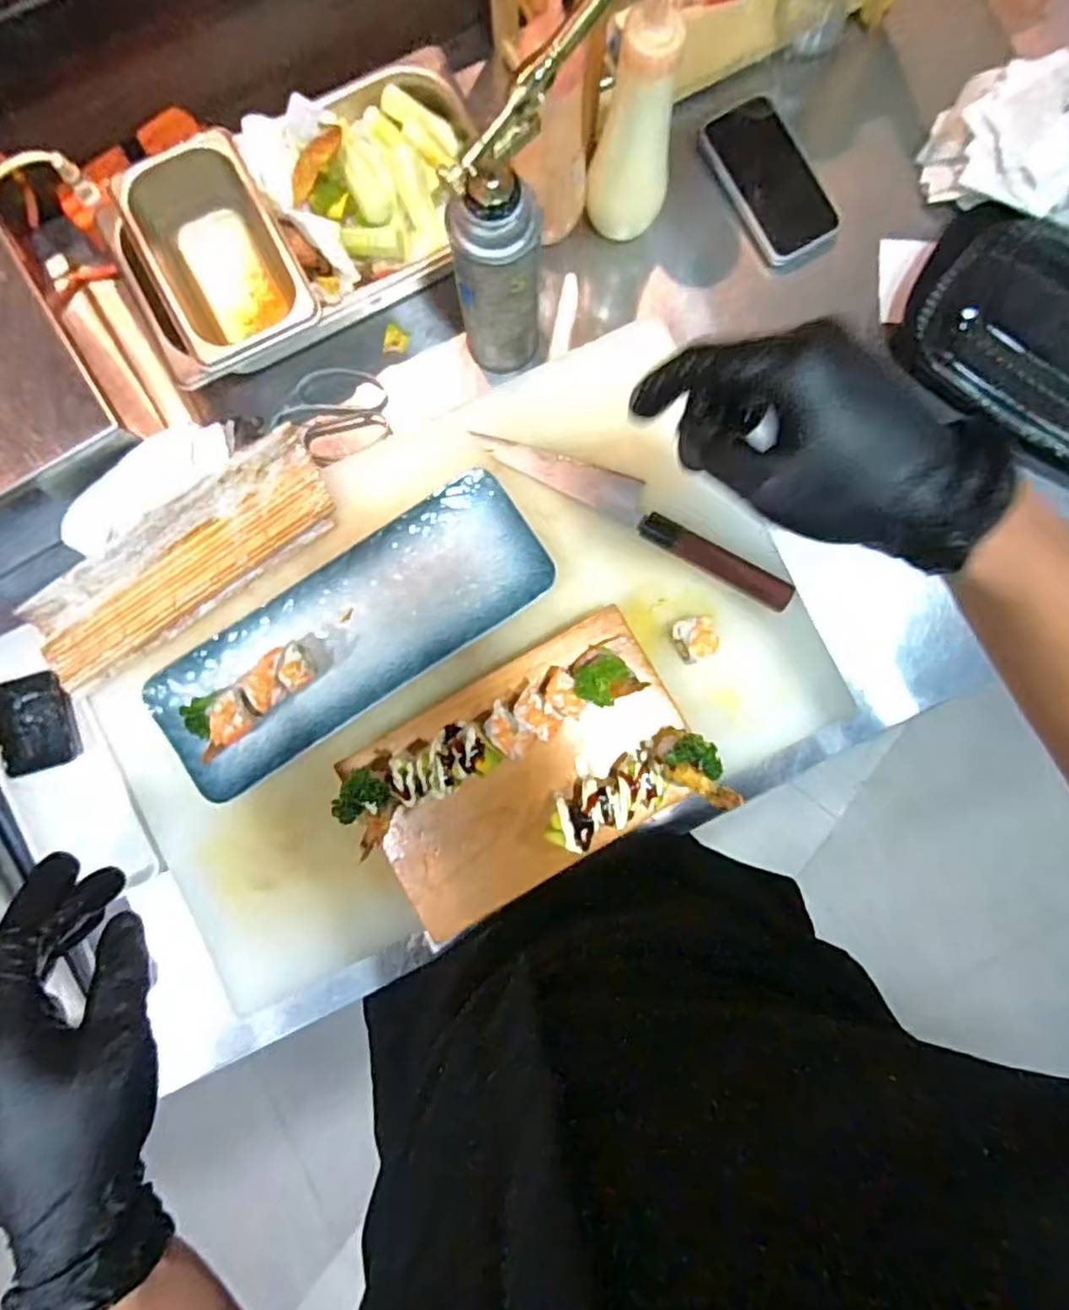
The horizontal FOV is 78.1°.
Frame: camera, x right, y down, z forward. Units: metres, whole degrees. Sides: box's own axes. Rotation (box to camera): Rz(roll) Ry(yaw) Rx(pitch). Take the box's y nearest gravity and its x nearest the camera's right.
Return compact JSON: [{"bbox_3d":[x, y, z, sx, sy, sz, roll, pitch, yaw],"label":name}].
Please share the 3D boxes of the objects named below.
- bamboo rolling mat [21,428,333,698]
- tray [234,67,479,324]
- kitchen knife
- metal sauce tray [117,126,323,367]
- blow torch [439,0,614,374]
[{"bbox_3d":[-0.300,-0.079,0.560,0.275,0.030,0.085,-35,105,-2],"label":"bamboo rolling mat"},{"bbox_3d":[-0.130,-0.394,0.577,0.214,0.079,0.166,-27,88,-3],"label":"tray"},{"bbox_3d":[0.090,-0.127,0.568,0.291,0.021,0.042,30,86,1],"label":"kitchen knife"},{"bbox_3d":[-0.258,-0.325,0.550,0.107,0.061,0.175,-27,88,-3],"label":"metal sauce tray"},{"bbox_3d":[-0.011,-0.312,0.481,0.059,0.243,0.117,40,87,1],"label":"blow torch"}]

